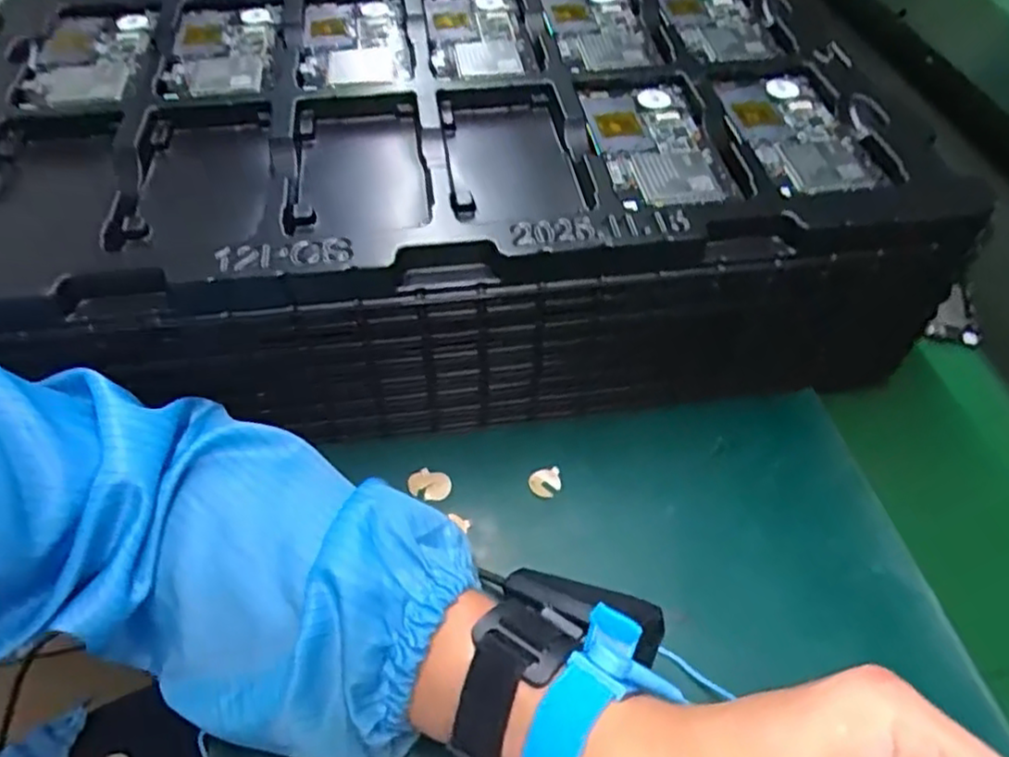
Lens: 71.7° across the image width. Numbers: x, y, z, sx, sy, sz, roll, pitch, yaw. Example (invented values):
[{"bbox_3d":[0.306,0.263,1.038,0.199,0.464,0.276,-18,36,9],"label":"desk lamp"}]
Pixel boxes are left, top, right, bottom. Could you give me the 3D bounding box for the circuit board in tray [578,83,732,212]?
[{"bbox_3d":[0.084,-0.133,0.396,0.064,0.006,0.120,-3,53,-6],"label":"circuit board in tray"}]

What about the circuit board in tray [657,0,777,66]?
[{"bbox_3d":[0.146,-0.253,0.490,0.063,0.004,0.131,-2,53,-5],"label":"circuit board in tray"}]

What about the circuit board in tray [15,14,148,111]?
[{"bbox_3d":[-0.265,-0.198,0.436,0.067,0.017,0.114,-3,53,-6],"label":"circuit board in tray"}]

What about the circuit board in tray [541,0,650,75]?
[{"bbox_3d":[0.065,-0.243,0.483,0.064,0.005,0.129,-4,53,-6],"label":"circuit board in tray"}]

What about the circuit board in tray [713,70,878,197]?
[{"bbox_3d":[0.166,-0.145,0.405,0.064,0.004,0.122,-3,53,-6],"label":"circuit board in tray"}]

